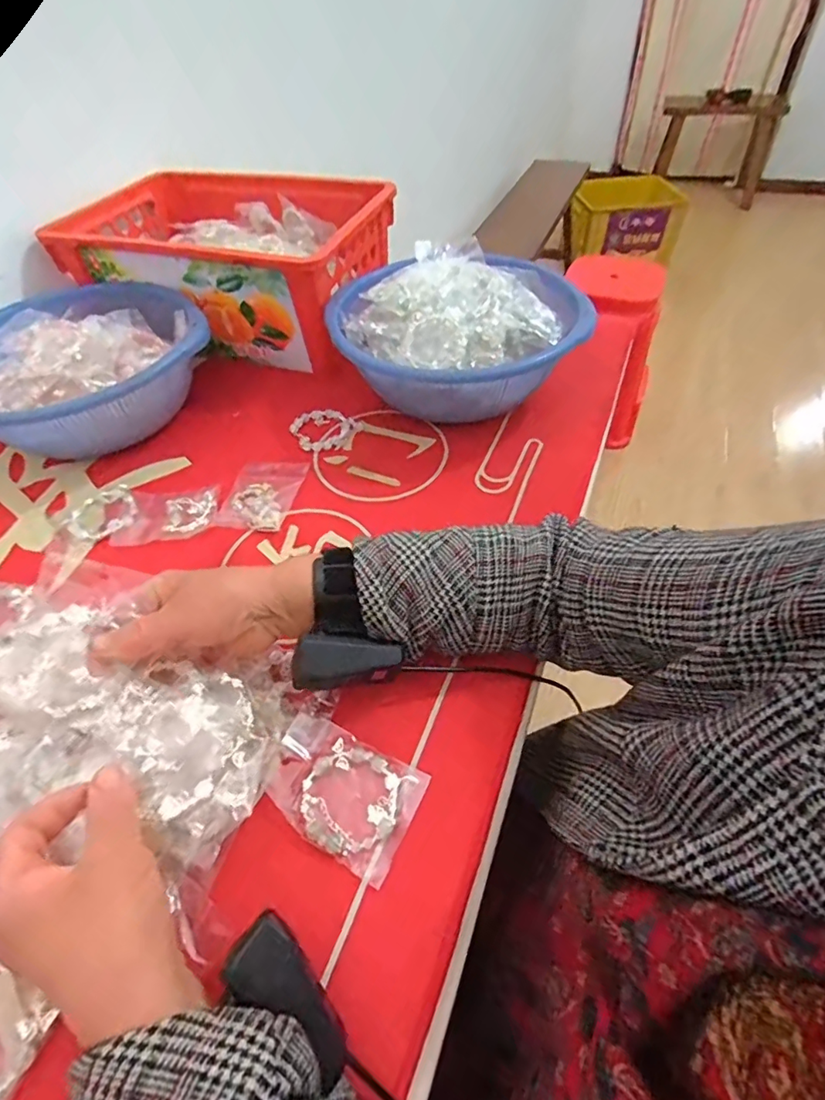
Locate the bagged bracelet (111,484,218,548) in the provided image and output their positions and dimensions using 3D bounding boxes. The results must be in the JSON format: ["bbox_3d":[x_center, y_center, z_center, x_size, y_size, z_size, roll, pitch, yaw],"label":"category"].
[{"bbox_3d":[-0.233,-0.034,0.489,0.089,0.006,0.066,-7,50,-2],"label":"bagged bracelet"}]

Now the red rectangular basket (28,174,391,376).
[{"bbox_3d":[-0.224,-0.365,0.677,0.361,0.158,0.233,10,51,12],"label":"red rectangular basket"}]

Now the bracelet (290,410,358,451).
[{"bbox_3d":[-0.101,-0.134,0.569,0.065,0.009,0.067,-2,50,2],"label":"bracelet"}]

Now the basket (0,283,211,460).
[{"bbox_3d":[-0.349,-0.193,0.568,0.244,0.110,0.221,-21,52,-14],"label":"basket"}]

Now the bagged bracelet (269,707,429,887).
[{"bbox_3d":[-0.045,0.150,0.321,0.095,0.013,0.066,21,54,20],"label":"bagged bracelet"}]

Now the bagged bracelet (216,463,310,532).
[{"bbox_3d":[-0.150,-0.056,0.509,0.068,0.005,0.093,6,51,8],"label":"bagged bracelet"}]

